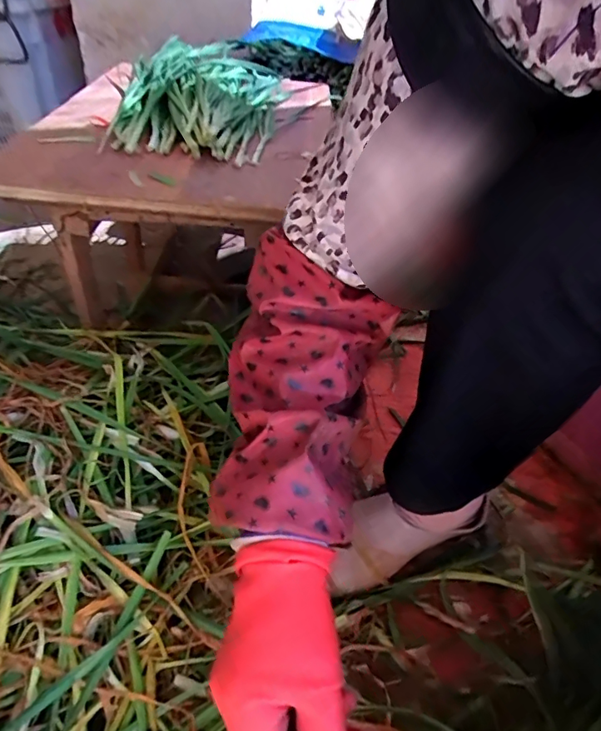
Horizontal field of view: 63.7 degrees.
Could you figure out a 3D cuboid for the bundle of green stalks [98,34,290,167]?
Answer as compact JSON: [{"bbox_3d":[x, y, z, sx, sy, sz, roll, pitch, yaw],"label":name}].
[{"bbox_3d":[-0.154,-0.428,0.734,0.251,0.059,0.469,3,43,-2],"label":"bundle of green stalks"}]

